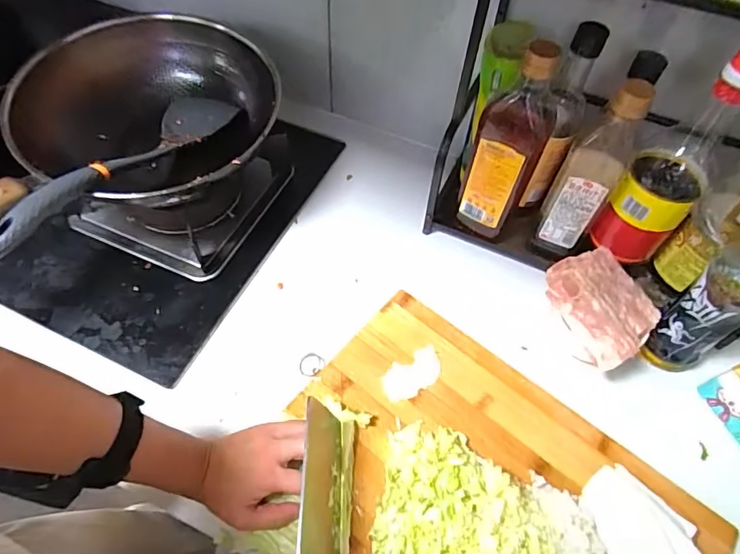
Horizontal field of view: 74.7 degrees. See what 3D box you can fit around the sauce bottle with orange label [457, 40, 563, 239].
[{"bbox_3d":[0.163,-0.156,0.557,0.069,0.239,0.081,24,59,12],"label":"sauce bottle with orange label"}]

